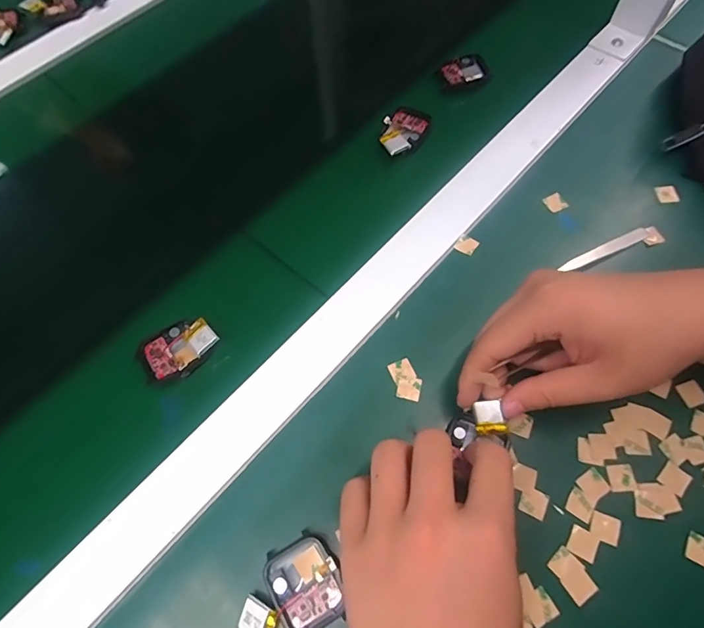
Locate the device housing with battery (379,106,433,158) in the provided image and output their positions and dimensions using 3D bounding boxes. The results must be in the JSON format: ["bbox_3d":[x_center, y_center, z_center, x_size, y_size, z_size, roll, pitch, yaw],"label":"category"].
[{"bbox_3d":[0.043,-0.159,0.395,0.037,0.015,0.056,23,69,13],"label":"device housing with battery"}]

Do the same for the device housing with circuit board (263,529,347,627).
[{"bbox_3d":[-0.025,0.150,0.252,0.038,0.008,0.046,-28,67,-10],"label":"device housing with circuit board"}]

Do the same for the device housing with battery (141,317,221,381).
[{"bbox_3d":[-0.119,0.022,0.313,0.049,0.013,0.038,-32,68,-11],"label":"device housing with battery"}]

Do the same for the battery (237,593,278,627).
[{"bbox_3d":[-0.051,0.164,0.242,0.021,0.005,0.017,21,68,12],"label":"battery"}]

